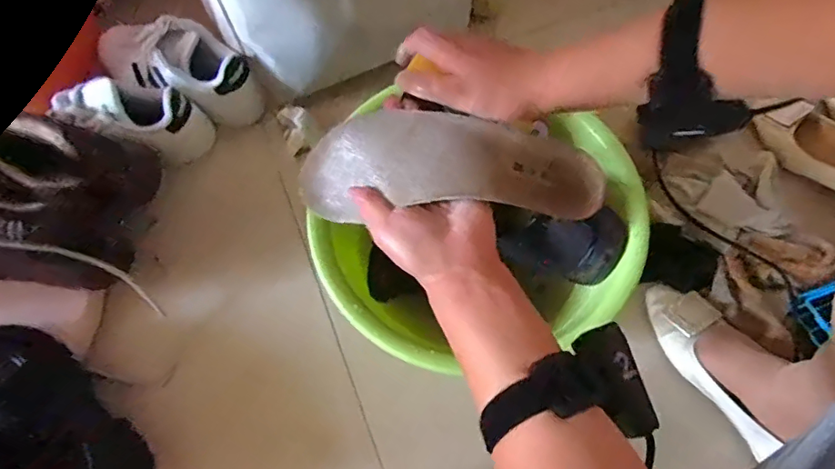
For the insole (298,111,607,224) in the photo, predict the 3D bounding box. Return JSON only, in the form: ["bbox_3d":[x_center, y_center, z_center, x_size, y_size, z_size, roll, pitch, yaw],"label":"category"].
[{"bbox_3d":[0.025,-0.048,0.409,0.246,0.052,0.075,3,66,7],"label":"insole"}]

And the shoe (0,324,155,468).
[{"bbox_3d":[-0.404,0.195,0.557,0.247,0.111,0.095,41,73,17],"label":"shoe"}]

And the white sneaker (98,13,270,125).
[{"bbox_3d":[-0.349,-0.242,0.746,0.271,0.084,0.099,18,68,8],"label":"white sneaker"}]

